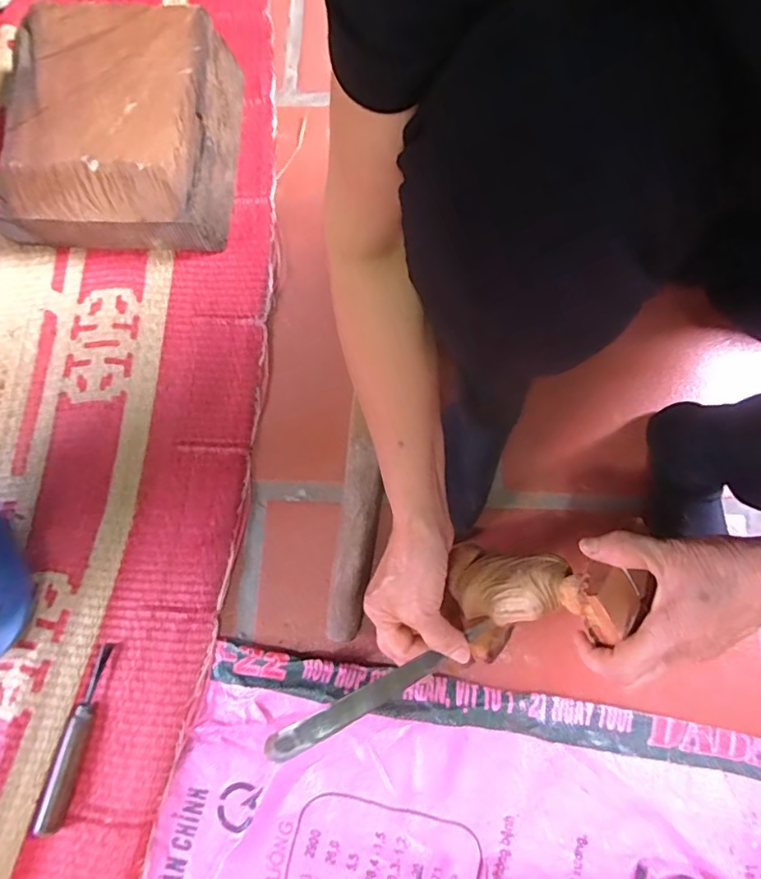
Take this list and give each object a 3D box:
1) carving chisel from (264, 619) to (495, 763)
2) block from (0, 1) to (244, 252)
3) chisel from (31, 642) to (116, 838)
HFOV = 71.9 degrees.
[{"bbox_3d":[0.001,0.194,0.408,0.198,0.015,0.020,-27,76,-6],"label":"carving chisel"},{"bbox_3d":[-0.312,-0.377,0.639,0.260,0.091,0.282,1,76,2],"label":"block"},{"bbox_3d":[-0.293,0.282,0.501,0.026,0.020,0.161,10,76,4],"label":"chisel"}]

